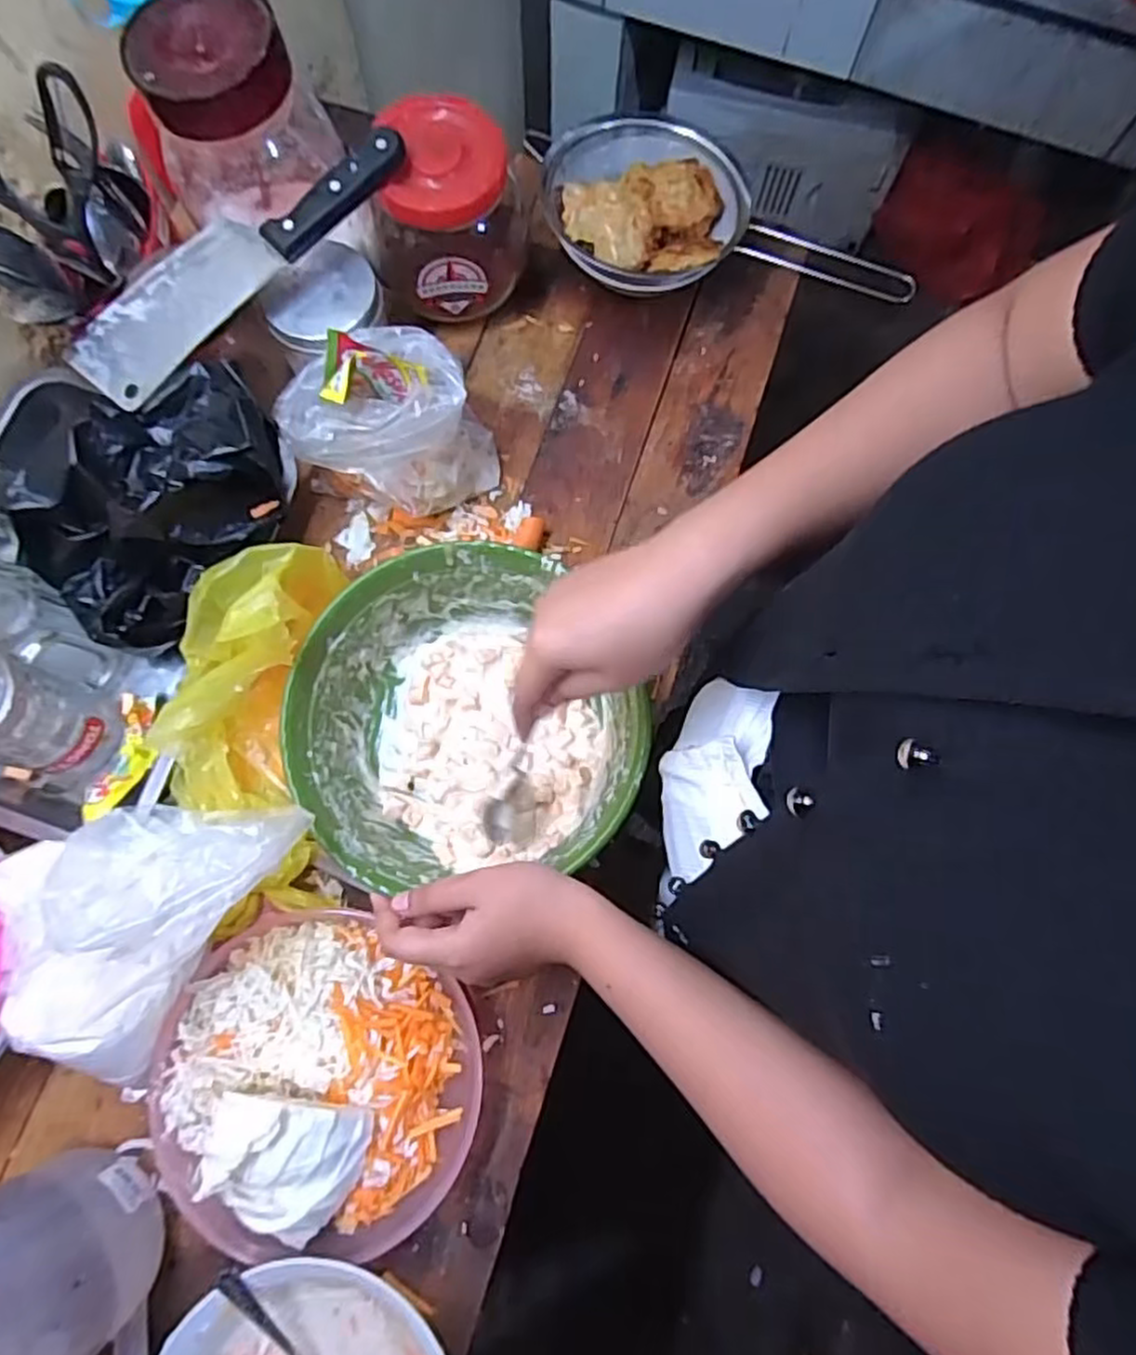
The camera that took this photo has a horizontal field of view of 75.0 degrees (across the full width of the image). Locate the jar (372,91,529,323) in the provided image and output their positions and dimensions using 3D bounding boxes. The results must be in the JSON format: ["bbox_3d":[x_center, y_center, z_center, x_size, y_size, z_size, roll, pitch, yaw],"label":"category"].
[{"bbox_3d":[-0.092,-0.372,0.595,0.109,0.122,0.095,1,75,0],"label":"jar"}]

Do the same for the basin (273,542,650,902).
[{"bbox_3d":[-0.071,0.026,0.528,0.225,0.087,0.214,0,75,-1],"label":"basin"}]

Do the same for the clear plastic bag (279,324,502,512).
[{"bbox_3d":[-0.137,-0.196,0.566,0.141,0.141,0.107,-30,78,-8],"label":"clear plastic bag"}]

